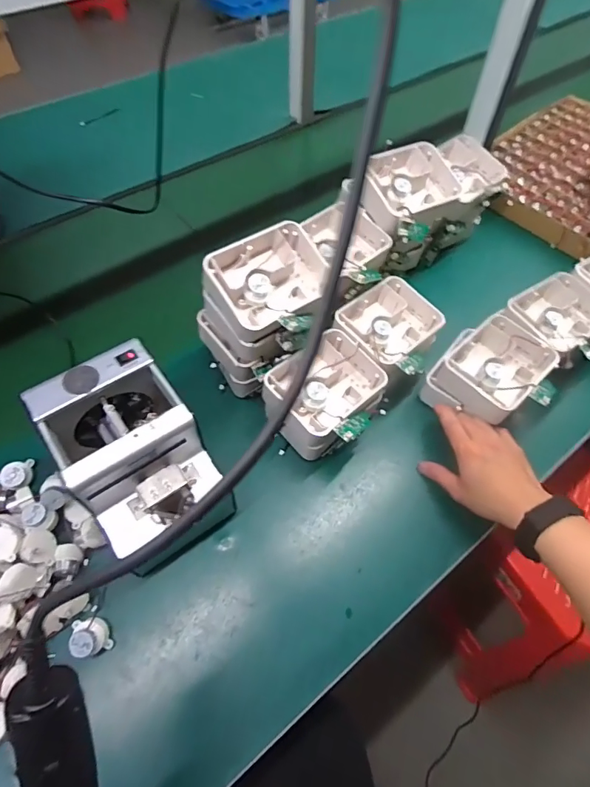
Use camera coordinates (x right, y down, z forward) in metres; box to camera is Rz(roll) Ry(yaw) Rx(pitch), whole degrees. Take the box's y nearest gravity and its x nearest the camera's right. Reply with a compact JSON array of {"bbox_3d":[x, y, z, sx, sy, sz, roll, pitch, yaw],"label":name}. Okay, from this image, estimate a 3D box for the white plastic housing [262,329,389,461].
[{"bbox_3d":[0.035,0.003,0.567,0.106,0.078,0.141,39,64,21],"label":"white plastic housing"}]

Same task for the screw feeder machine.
[{"bbox_3d":[-0.167,0.070,0.479,0.126,0.145,0.172,-31,63,-20],"label":"screw feeder machine"}]

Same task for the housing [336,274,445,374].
[{"bbox_3d":[0.123,-0.092,0.603,0.129,0.040,0.104,-38,65,-23],"label":"housing"}]

